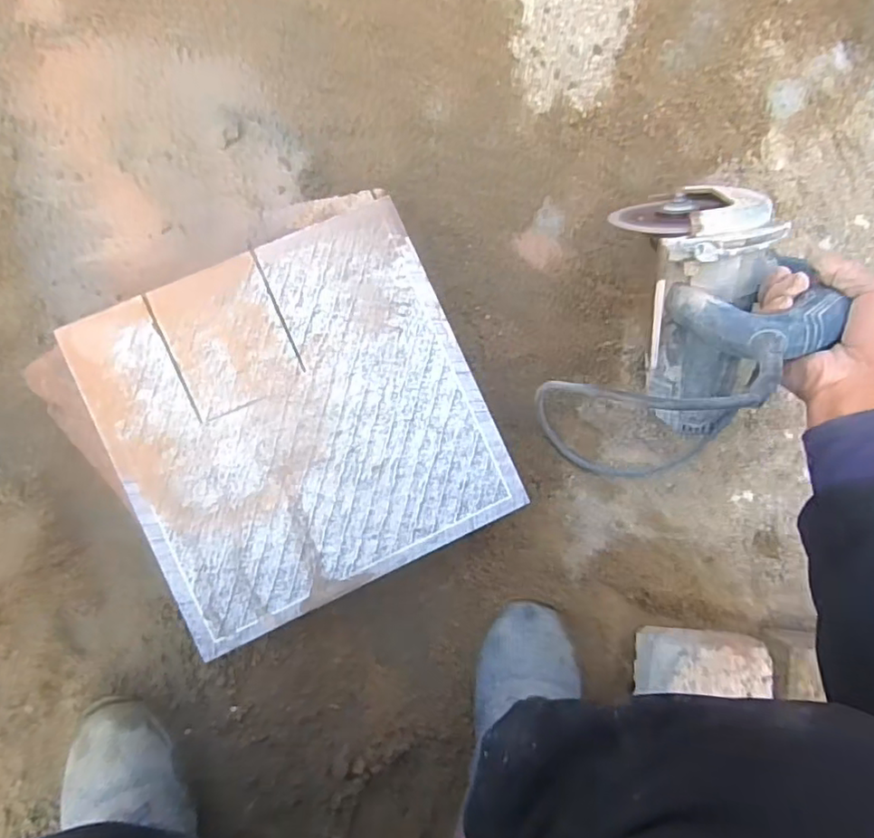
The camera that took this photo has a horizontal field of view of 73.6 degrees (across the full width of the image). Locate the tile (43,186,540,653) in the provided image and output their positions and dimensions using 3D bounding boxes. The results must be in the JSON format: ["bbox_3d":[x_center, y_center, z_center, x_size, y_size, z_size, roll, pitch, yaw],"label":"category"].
[{"bbox_3d":[-0.114,0.003,0.495,0.295,0.010,0.294,-25,92,-7],"label":"tile"}]

